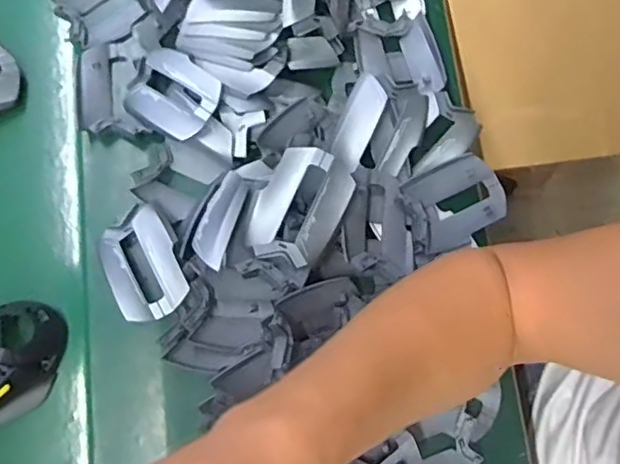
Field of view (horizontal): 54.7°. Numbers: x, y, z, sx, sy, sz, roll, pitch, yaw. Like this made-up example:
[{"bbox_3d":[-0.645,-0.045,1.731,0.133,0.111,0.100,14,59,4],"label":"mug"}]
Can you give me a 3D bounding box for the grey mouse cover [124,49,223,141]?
[{"bbox_3d":[-0.103,-0.104,0.452,0.071,0.021,0.056,34,79,7],"label":"grey mouse cover"}]

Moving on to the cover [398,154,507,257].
[{"bbox_3d":[0.110,-0.023,0.444,0.070,0.010,0.058,-27,79,-6],"label":"cover"}]

